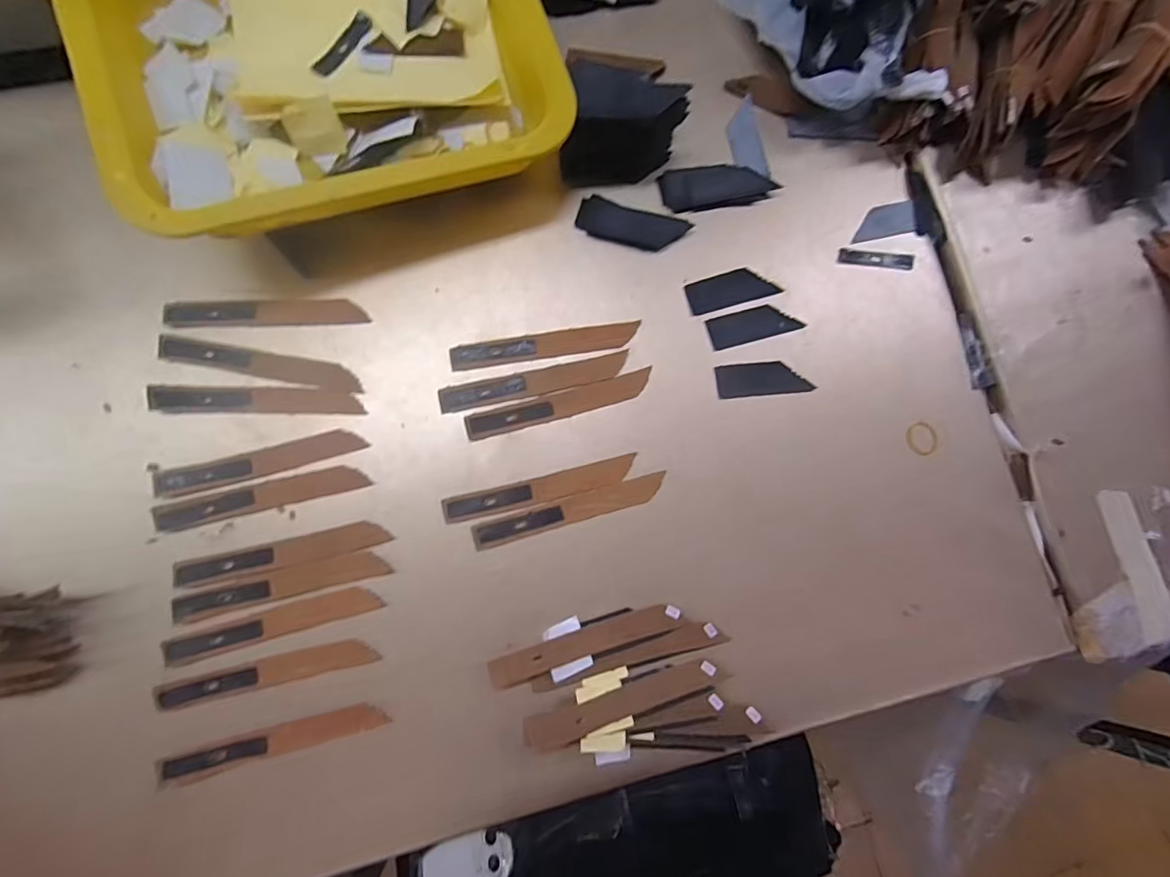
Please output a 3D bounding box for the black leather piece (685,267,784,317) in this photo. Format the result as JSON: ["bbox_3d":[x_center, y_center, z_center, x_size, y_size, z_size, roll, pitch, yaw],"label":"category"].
[{"bbox_3d":[0.102,-0.104,0.354,0.063,0.004,0.023,-17,85,-5],"label":"black leather piece"}]

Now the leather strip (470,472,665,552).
[{"bbox_3d":[-0.009,0.047,0.330,0.125,0.004,0.017,-15,84,-5],"label":"leather strip"}]

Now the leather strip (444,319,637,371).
[{"bbox_3d":[-0.026,-0.062,0.341,0.124,0.004,0.017,-9,84,-5],"label":"leather strip"}]

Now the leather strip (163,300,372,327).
[{"bbox_3d":[-0.205,-0.082,0.334,0.121,0.004,0.018,-3,77,-6],"label":"leather strip"}]

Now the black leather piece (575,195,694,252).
[{"bbox_3d":[0.032,-0.146,0.354,0.075,0.004,0.027,17,82,-1],"label":"black leather piece"}]

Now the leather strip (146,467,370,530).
[{"bbox_3d":[-0.199,0.036,0.320,0.123,0.004,0.017,-13,90,-7],"label":"leather strip"}]

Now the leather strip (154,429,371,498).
[{"bbox_3d":[-0.201,0.015,0.320,0.122,0.005,0.017,-15,84,-5],"label":"leather strip"}]

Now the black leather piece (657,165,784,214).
[{"bbox_3d":[0.094,-0.178,0.362,0.080,0.004,0.031,-8,84,-5],"label":"black leather piece"}]

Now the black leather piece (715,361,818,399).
[{"bbox_3d":[0.121,-0.041,0.349,0.063,0.004,0.022,-5,84,-4],"label":"black leather piece"}]

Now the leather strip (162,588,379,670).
[{"bbox_3d":[-0.187,0.111,0.309,0.121,0.004,0.017,-15,84,-5],"label":"leather strip"}]

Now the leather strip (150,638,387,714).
[{"bbox_3d":[-0.187,0.139,0.305,0.120,0.006,0.016,-12,84,-5],"label":"leather strip"}]

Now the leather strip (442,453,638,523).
[{"bbox_3d":[-0.028,0.033,0.330,0.124,0.004,0.017,-14,84,-5],"label":"leather strip"}]

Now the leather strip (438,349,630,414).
[{"bbox_3d":[-0.032,-0.037,0.338,0.124,0.004,0.019,-12,84,-5],"label":"leather strip"}]

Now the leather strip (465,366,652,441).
[{"bbox_3d":[-0.016,-0.022,0.338,0.123,0.004,0.017,-16,84,-5],"label":"leather strip"}]

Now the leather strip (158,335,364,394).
[{"bbox_3d":[-0.206,-0.047,0.328,0.124,0.005,0.017,10,83,-2],"label":"leather strip"}]

